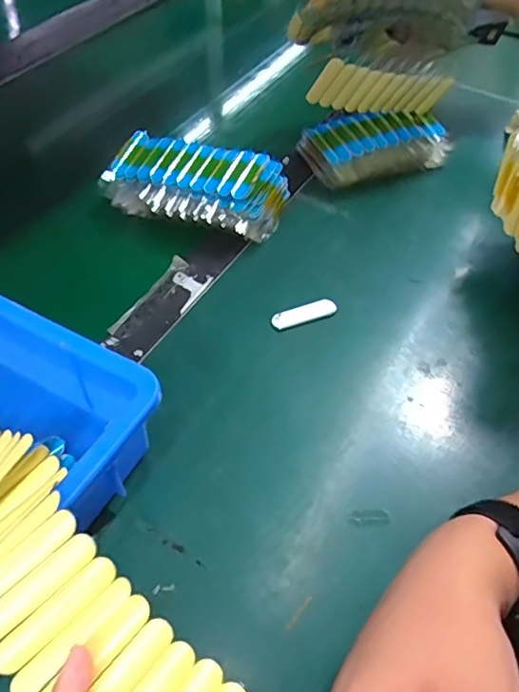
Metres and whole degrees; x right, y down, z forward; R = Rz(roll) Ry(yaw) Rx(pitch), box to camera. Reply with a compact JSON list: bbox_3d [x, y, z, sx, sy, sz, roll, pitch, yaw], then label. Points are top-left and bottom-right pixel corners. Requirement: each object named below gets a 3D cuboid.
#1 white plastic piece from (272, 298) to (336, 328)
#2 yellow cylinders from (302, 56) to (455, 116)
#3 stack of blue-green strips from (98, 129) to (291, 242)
[{"bbox_3d":[0.040,-0.029,0.481,0.059,0.005,0.020,-17,55,-15],"label":"white plastic piece"},{"bbox_3d":[0.129,-0.273,0.573,0.144,0.067,0.014,-5,81,-22],"label":"yellow cylinders"},{"bbox_3d":[-0.068,-0.161,0.543,0.175,0.058,0.088,17,54,11],"label":"stack of blue-green strips"}]

